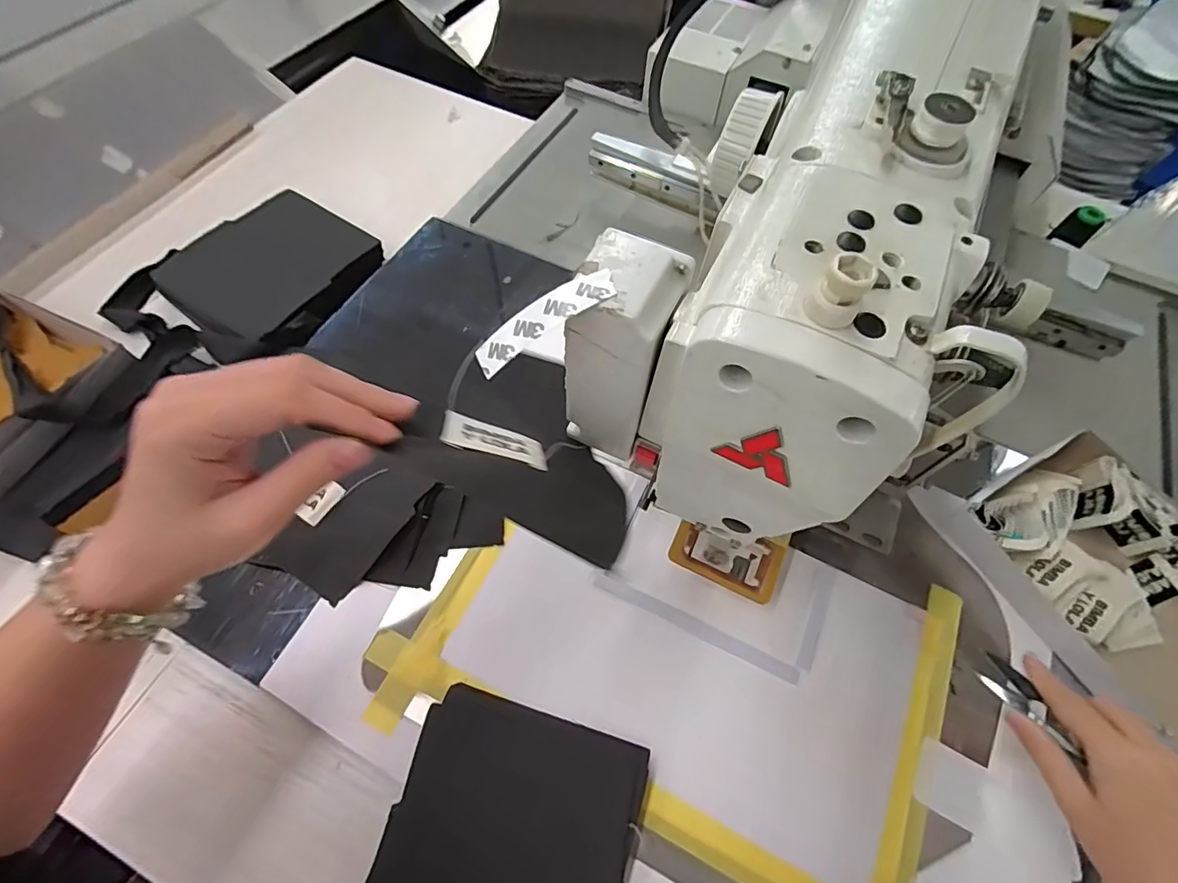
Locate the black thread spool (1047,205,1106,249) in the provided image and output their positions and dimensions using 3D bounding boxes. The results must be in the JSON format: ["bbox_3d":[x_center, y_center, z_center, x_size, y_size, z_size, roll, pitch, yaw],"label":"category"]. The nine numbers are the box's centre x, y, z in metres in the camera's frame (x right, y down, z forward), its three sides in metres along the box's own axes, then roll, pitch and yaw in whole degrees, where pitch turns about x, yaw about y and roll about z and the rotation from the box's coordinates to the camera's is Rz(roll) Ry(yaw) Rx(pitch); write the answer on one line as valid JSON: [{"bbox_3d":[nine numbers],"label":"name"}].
[{"bbox_3d":[0.632,-0.278,0.684,0.034,0.048,0.039,-37,71,-21],"label":"black thread spool"}]

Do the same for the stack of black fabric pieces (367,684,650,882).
[{"bbox_3d":[-0.049,0.253,0.323,0.152,0.019,0.158,17,62,4],"label":"stack of black fabric pieces"}]

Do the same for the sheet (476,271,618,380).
[{"bbox_3d":[-0.020,-0.052,0.226,0.066,0.009,0.015,-32,64,7],"label":"sheet"}]

